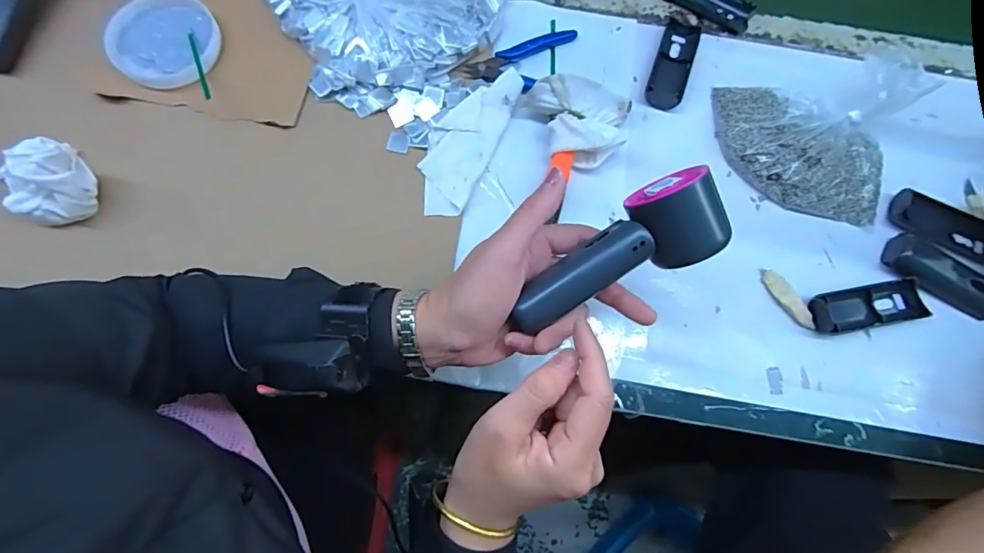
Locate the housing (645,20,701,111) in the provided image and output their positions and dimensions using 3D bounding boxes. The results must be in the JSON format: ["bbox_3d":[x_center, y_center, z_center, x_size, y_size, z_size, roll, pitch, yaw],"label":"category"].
[{"bbox_3d":[0.188,-0.220,0.481,0.037,0.014,0.106,21,74,4],"label":"housing"}]

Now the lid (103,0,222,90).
[{"bbox_3d":[-0.323,-0.231,0.463,0.099,0.026,0.099,0,74,-2],"label":"lid"}]

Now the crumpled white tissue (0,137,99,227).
[{"bbox_3d":[-0.381,-0.075,0.398,0.067,0.066,0.046,-18,75,-7],"label":"crumpled white tissue"}]

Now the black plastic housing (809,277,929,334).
[{"bbox_3d":[0.337,0.028,0.419,0.103,0.021,0.037,-10,75,-5],"label":"black plastic housing"}]

